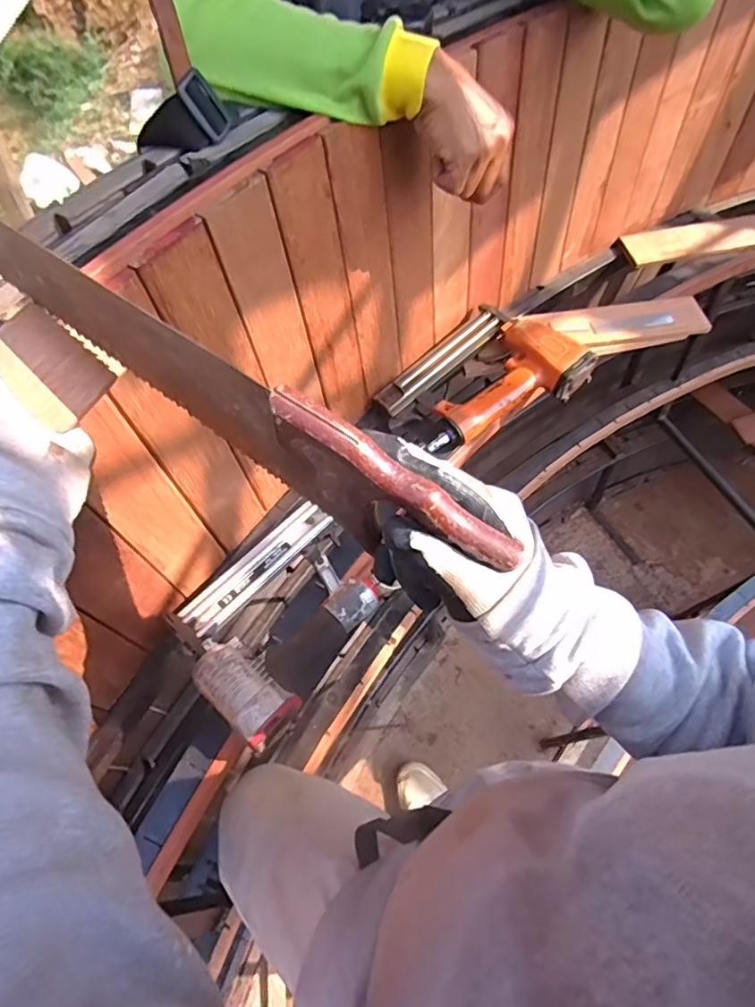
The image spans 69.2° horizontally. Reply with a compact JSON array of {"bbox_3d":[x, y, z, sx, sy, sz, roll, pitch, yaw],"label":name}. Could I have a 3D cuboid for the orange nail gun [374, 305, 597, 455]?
[{"bbox_3d":[0.135,-0.161,0.694,0.213,0.067,0.174,-38,70,-19],"label":"orange nail gun"}]

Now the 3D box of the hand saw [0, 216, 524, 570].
[{"bbox_3d":[-0.122,-0.081,0.324,0.441,0.090,0.028,32,66,1],"label":"hand saw"}]

